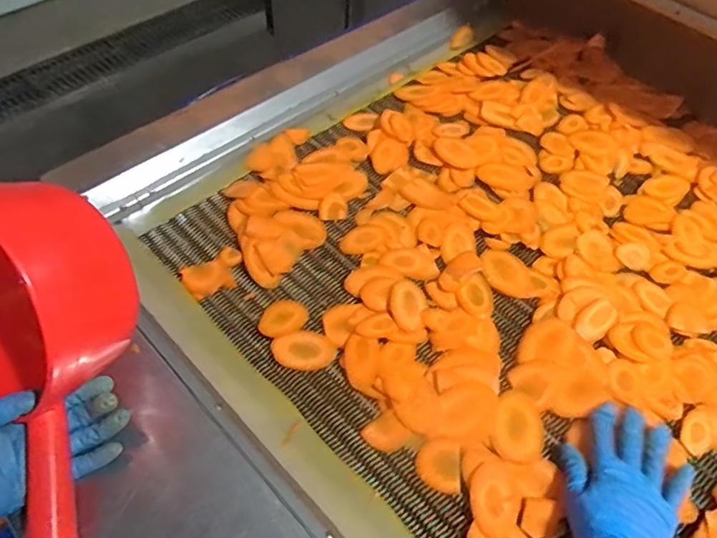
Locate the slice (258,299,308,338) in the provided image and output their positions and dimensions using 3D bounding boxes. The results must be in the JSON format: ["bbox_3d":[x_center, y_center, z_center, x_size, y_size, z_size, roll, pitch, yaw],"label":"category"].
[{"bbox_3d":[-0.089,0.056,0.655,0.057,0.007,0.042,-16,56,-13],"label":"slice"}]

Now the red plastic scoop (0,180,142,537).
[{"bbox_3d":[-0.323,0.084,0.533,0.235,0.322,0.129,2,14,36],"label":"red plastic scoop"}]

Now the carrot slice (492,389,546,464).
[{"bbox_3d":[0.168,0.164,0.584,0.054,0.004,0.076,8,55,4],"label":"carrot slice"}]

